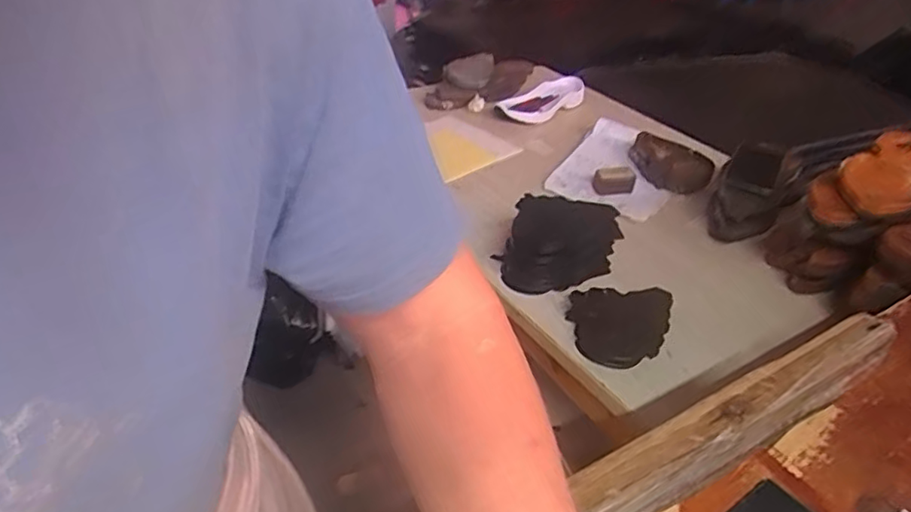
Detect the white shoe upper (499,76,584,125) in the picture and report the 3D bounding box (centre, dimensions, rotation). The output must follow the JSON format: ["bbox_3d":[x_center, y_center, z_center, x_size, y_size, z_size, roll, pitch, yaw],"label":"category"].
[{"bbox_3d":[0.195,-0.355,1.355,0.118,0.044,0.239,26,41,26],"label":"white shoe upper"}]

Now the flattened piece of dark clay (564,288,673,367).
[{"bbox_3d":[0.209,0.085,0.787,0.123,0.032,0.143,17,38,15],"label":"flattened piece of dark clay"}]

